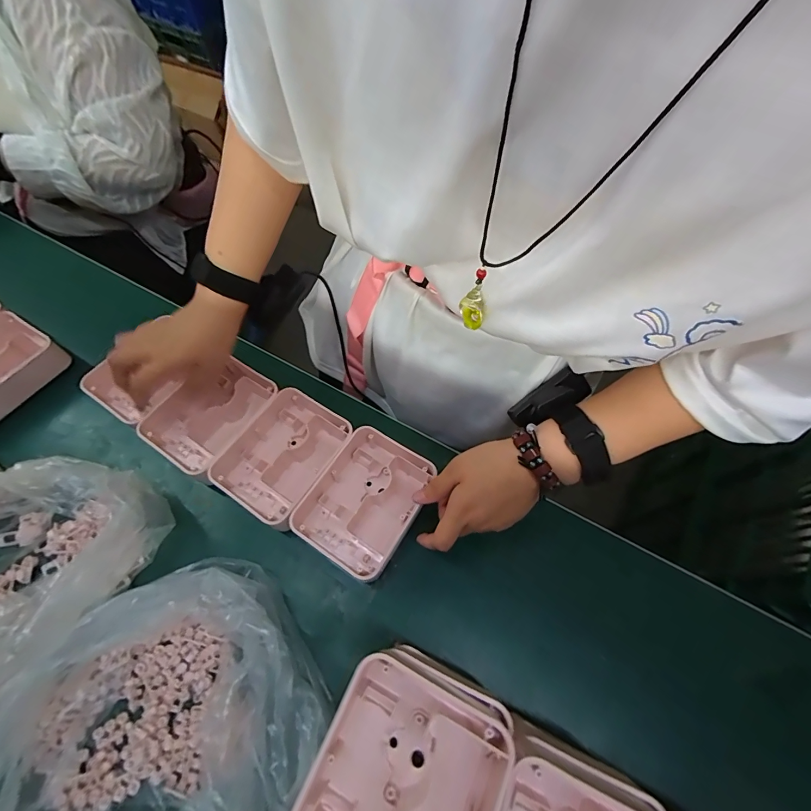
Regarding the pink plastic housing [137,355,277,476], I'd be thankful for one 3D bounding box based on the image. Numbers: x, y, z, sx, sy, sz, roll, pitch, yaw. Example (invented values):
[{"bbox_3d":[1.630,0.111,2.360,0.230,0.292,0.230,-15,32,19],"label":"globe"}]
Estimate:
[{"bbox_3d":[-0.210,0.013,0.440,0.098,0.048,0.126,28,65,14],"label":"pink plastic housing"}]

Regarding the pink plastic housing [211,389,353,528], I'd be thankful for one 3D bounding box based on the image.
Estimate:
[{"bbox_3d":[-0.130,0.054,0.423,0.105,0.036,0.130,31,66,15],"label":"pink plastic housing"}]

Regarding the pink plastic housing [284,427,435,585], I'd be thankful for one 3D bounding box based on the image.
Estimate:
[{"bbox_3d":[-0.040,0.096,0.398,0.099,0.041,0.127,29,65,15],"label":"pink plastic housing"}]

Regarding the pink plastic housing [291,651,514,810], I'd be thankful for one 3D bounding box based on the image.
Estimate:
[{"bbox_3d":[-0.006,0.230,0.222,0.102,0.040,0.128,24,64,12],"label":"pink plastic housing"}]

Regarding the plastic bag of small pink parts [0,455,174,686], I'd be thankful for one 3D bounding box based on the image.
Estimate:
[{"bbox_3d":[-0.329,0.129,0.333,0.173,0.092,0.183,14,62,8],"label":"plastic bag of small pink parts"}]

